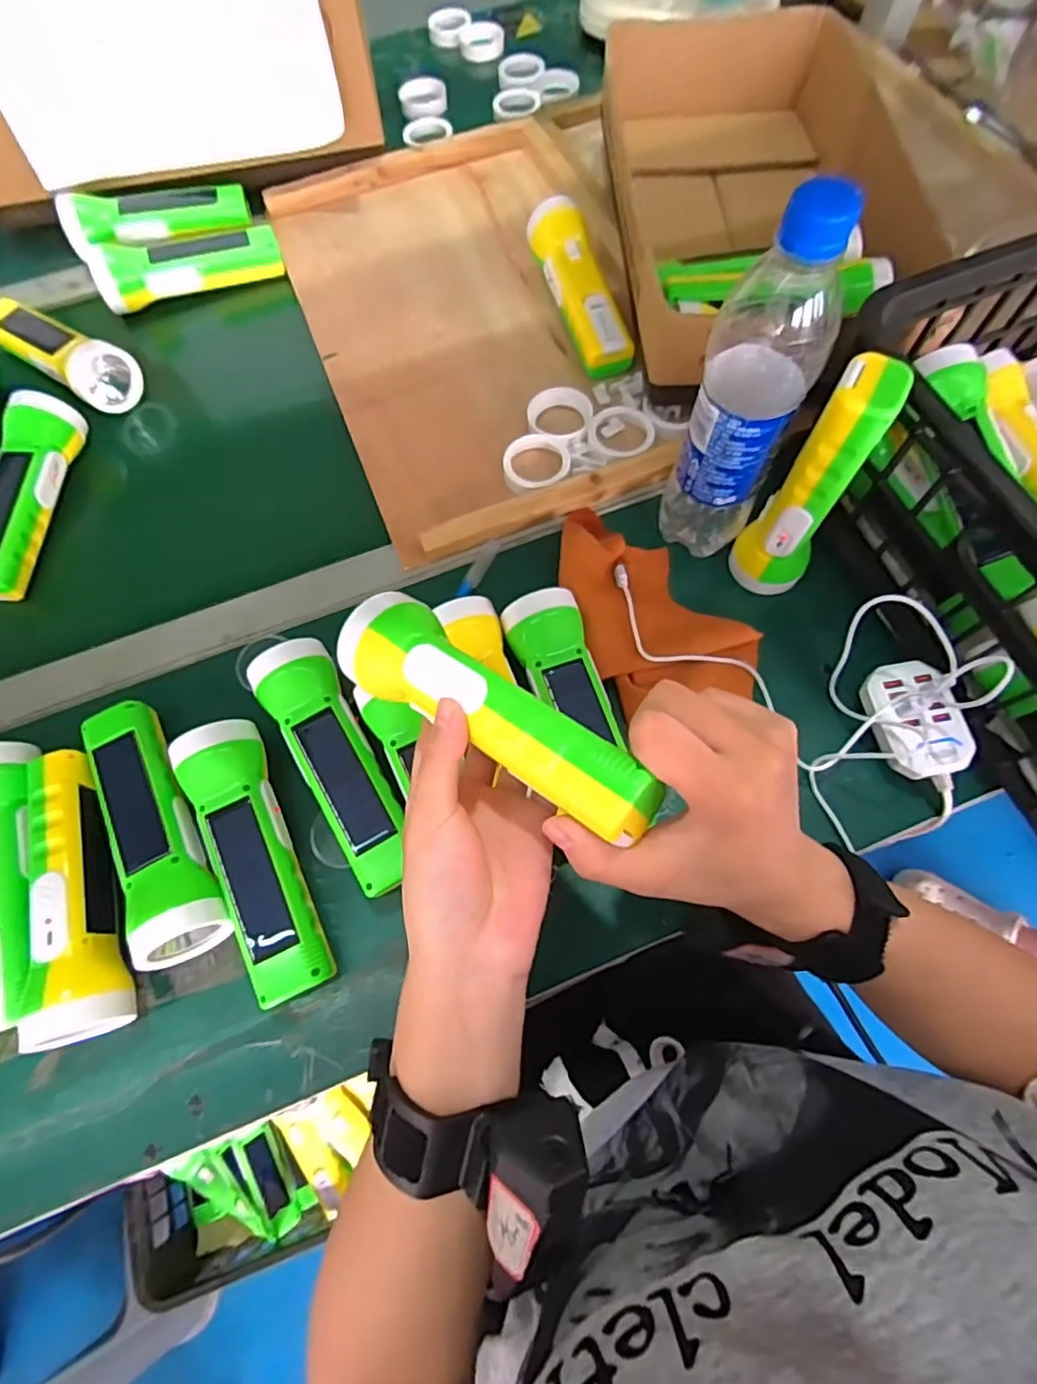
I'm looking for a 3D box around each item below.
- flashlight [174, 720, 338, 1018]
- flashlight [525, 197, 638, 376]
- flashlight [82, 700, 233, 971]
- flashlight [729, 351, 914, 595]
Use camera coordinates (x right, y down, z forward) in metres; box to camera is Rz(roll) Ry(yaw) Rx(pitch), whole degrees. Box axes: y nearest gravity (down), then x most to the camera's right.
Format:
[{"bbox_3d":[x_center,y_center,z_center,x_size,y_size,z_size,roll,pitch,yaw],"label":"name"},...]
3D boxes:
[{"bbox_3d":[-0.163,0.099,0.377,0.050,0.045,0.174,-24,70,-7],"label":"flashlight"},{"bbox_3d":[0.055,-0.358,0.540,0.050,0.046,0.184,-18,70,-5],"label":"flashlight"},{"bbox_3d":[-0.236,0.079,0.387,0.055,0.044,0.177,-27,71,-8],"label":"flashlight"},{"bbox_3d":[0.182,-0.125,0.380,0.051,0.162,0.044,37,75,14],"label":"flashlight"}]

